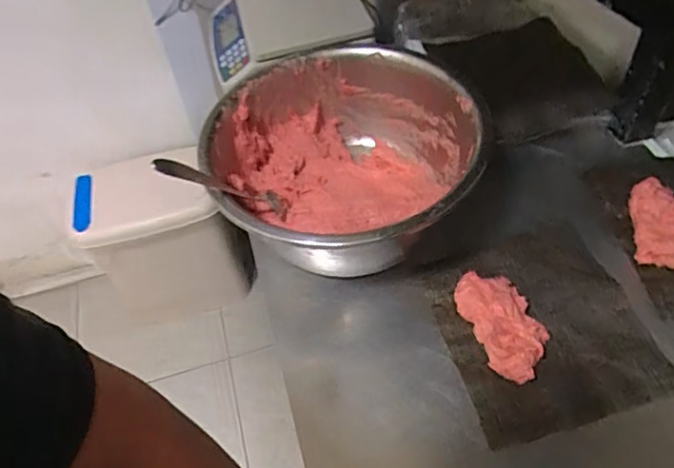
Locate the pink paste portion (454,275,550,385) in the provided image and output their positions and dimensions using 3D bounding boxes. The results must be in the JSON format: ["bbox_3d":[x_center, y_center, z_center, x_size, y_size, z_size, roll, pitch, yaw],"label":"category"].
[{"bbox_3d":[0.159,0.084,0.535,0.062,0.034,0.109,-19,52,-9],"label":"pink paste portion"}]

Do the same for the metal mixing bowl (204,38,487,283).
[{"bbox_3d":[0.010,-0.071,0.611,0.267,0.118,0.277,-3,51,4],"label":"metal mixing bowl"}]

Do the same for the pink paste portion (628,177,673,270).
[{"bbox_3d":[0.341,-0.010,0.582,0.063,0.025,0.101,5,52,11],"label":"pink paste portion"}]

